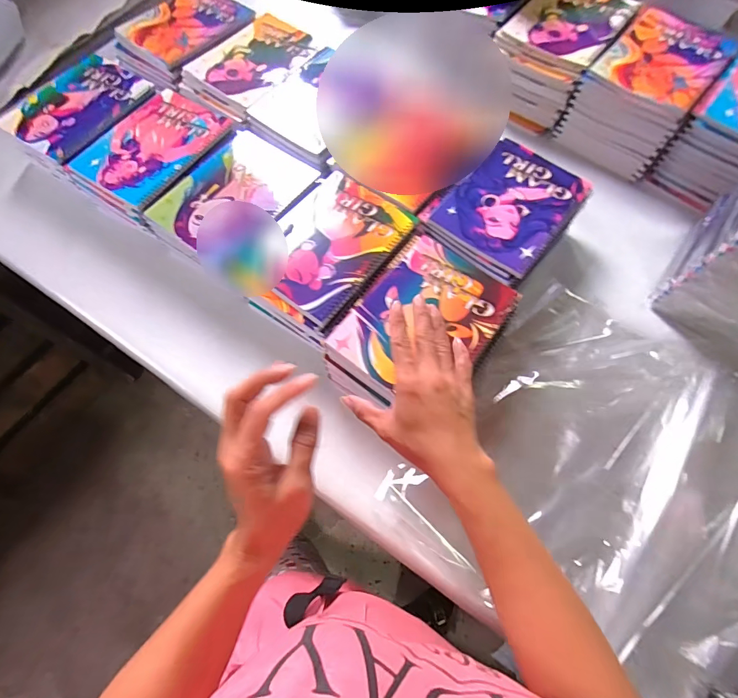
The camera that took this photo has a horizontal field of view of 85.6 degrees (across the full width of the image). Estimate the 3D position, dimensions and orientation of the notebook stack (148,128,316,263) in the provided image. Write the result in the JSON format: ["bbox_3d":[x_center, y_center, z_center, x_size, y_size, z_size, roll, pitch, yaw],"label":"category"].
[{"bbox_3d":[-0.186,-0.217,0.569,0.153,0.033,0.210,31,71,13],"label":"notebook stack"}]

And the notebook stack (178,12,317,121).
[{"bbox_3d":[-0.195,-0.480,0.673,0.146,0.025,0.218,36,72,15],"label":"notebook stack"}]

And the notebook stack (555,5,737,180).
[{"bbox_3d":[0.443,-0.414,0.642,0.156,0.109,0.207,36,72,15],"label":"notebook stack"}]

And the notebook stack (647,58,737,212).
[{"bbox_3d":[0.549,-0.330,0.609,0.119,0.119,0.222,41,74,16],"label":"notebook stack"}]

